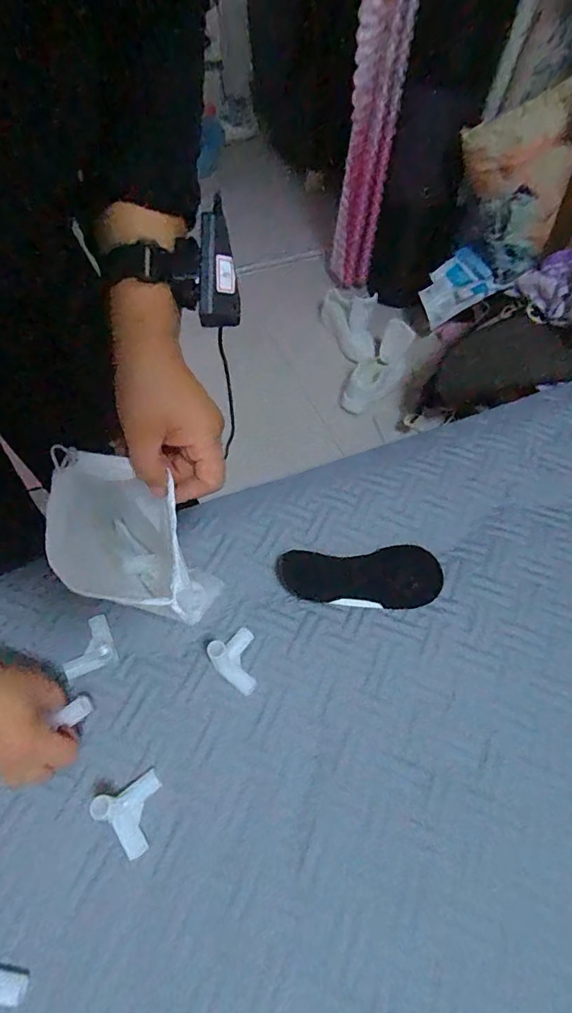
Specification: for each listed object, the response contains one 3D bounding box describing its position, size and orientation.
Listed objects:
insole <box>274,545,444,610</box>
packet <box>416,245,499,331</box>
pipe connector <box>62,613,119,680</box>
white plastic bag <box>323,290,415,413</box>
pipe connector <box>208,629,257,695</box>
[{"bbox_3d":[0.087,0.084,0.600,0.189,0.013,0.074,-1,58,-4],"label":"insole"},{"bbox_3d":[0.500,-0.655,1.504,0.022,0.212,0.166,-7,76,-48],"label":"packet"},{"bbox_3d":[-0.214,0.151,0.542,0.055,0.021,0.049,-23,62,-16],"label":"pipe connector"},{"bbox_3d":[0.253,-0.501,1.536,0.235,0.030,0.436,-16,68,14],"label":"white plastic bag"},{"bbox_3d":[-0.046,0.160,0.531,0.051,0.048,0.056,-36,66,-23],"label":"pipe connector"}]

